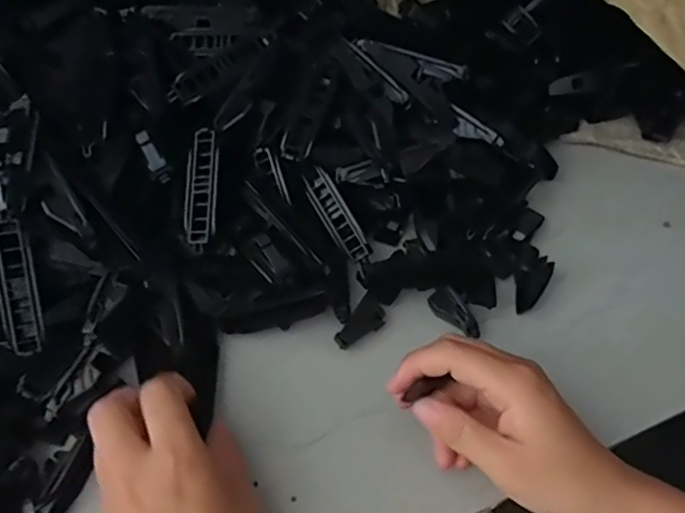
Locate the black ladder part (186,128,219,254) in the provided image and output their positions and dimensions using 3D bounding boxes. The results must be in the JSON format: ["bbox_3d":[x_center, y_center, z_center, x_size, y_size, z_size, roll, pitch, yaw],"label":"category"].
[{"bbox_3d":[-0.087,-0.041,0.380,0.018,0.005,0.076,1,77,-1],"label":"black ladder part"}]

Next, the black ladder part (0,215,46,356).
[{"bbox_3d":[-0.177,0.015,0.334,0.017,0.010,0.074,-10,92,-8],"label":"black ladder part"}]

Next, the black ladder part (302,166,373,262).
[{"bbox_3d":[-0.004,-0.027,0.403,0.015,0.013,0.065,-28,78,-18],"label":"black ladder part"}]

